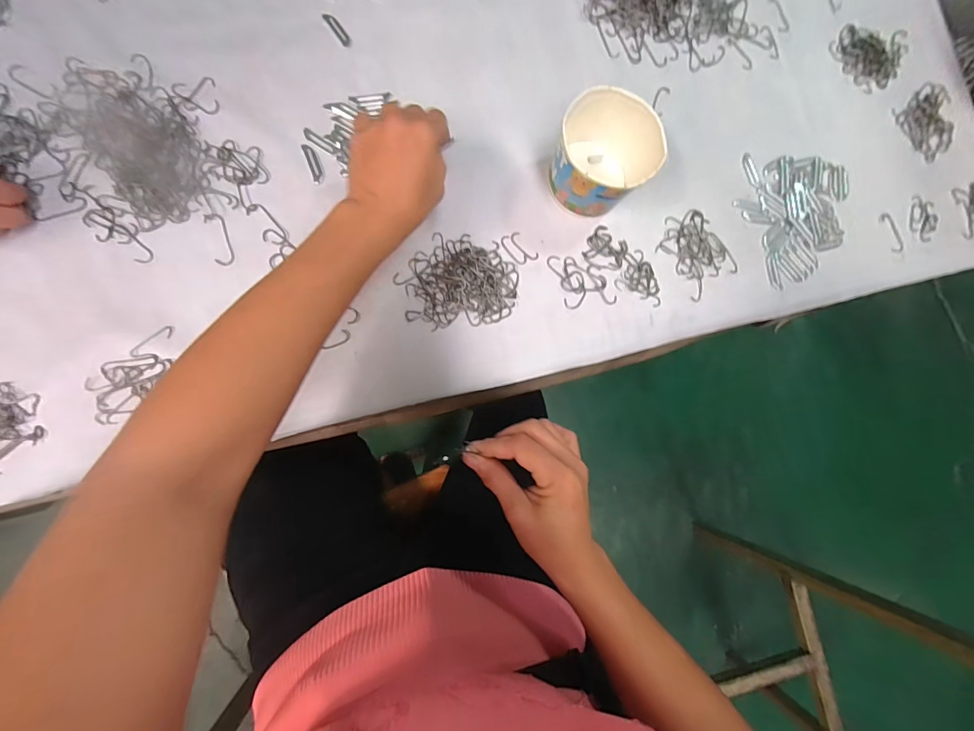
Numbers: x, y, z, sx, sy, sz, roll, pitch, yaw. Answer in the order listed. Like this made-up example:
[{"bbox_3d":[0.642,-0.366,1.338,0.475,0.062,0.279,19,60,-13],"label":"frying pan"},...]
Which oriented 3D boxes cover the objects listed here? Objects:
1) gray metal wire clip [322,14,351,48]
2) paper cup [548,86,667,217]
[{"bbox_3d":[-0.149,-0.335,0.414,0.010,0.004,0.038,-37,90,-9],"label":"gray metal wire clip"},{"bbox_3d":[0.106,-0.193,0.388,0.088,0.083,0.085,1,84,-7],"label":"paper cup"}]

